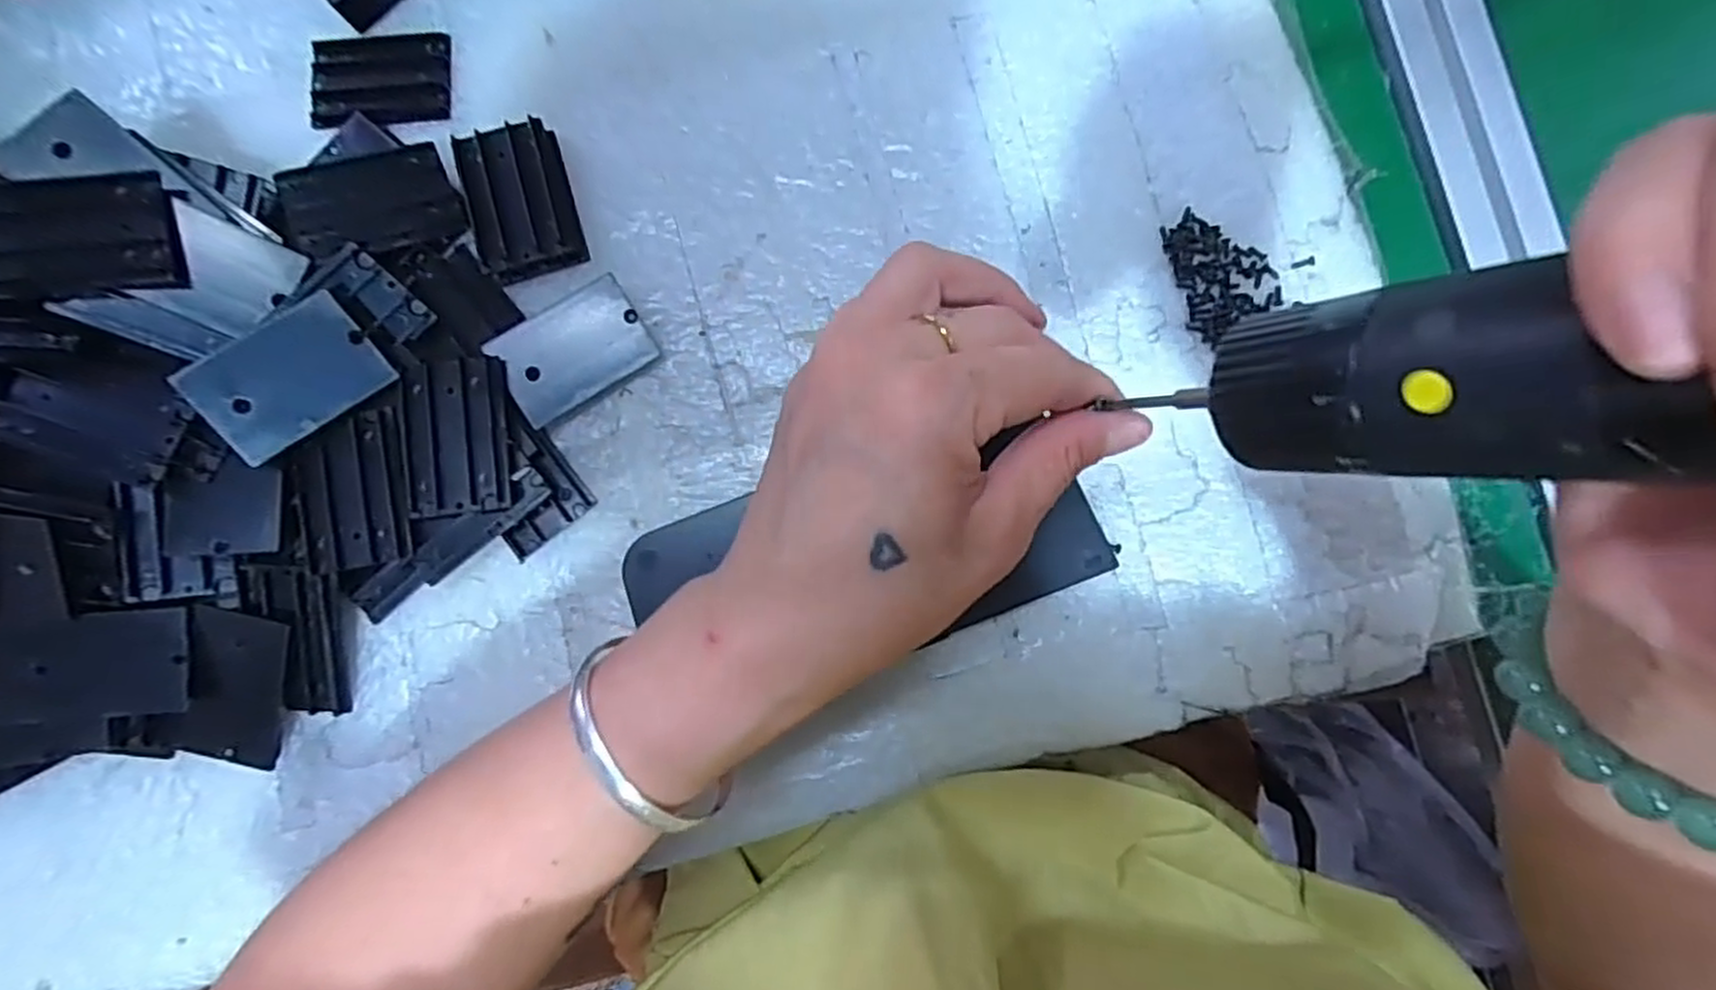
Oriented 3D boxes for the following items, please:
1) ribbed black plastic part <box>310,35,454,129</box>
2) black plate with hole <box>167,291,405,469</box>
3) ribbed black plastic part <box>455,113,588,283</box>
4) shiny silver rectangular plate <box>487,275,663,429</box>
[{"bbox_3d":[-0.187,-0.163,0.304,0.052,0.007,0.039,-3,84,1],"label":"ribbed black plastic part"},{"bbox_3d":[-0.194,-0.040,0.263,0.055,0.006,0.035,-39,111,-16],"label":"black plate with hole"},{"bbox_3d":[-0.129,-0.113,0.295,0.036,0.011,0.055,-16,84,-1],"label":"ribbed black plastic part"},{"bbox_3d":[-0.107,-0.054,0.290,0.053,0.008,0.037,-32,94,-4],"label":"shiny silver rectangular plate"}]

